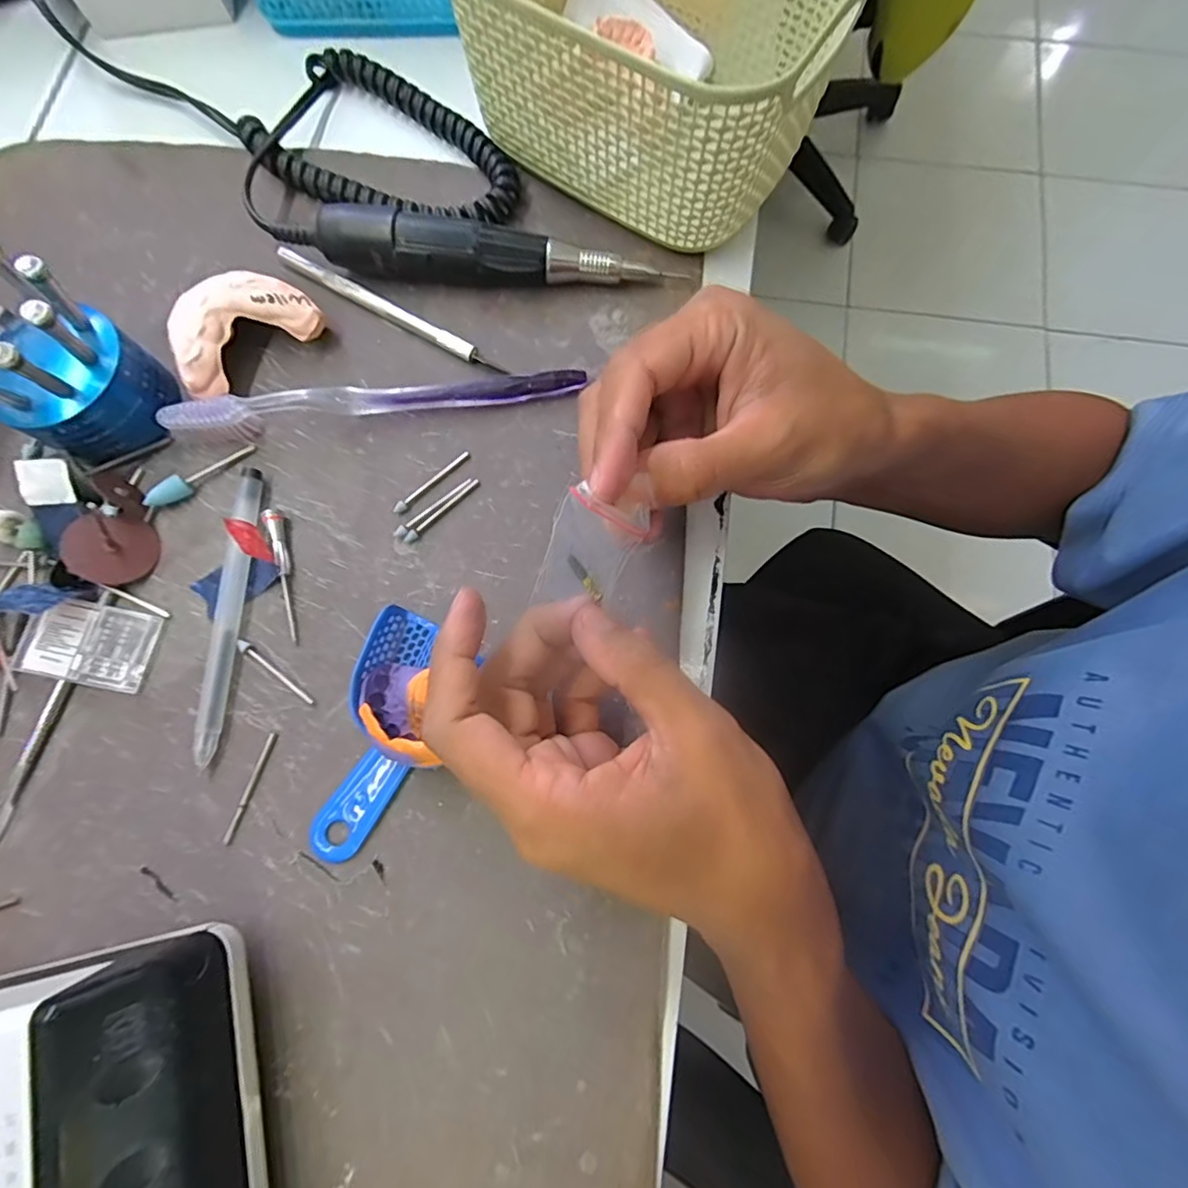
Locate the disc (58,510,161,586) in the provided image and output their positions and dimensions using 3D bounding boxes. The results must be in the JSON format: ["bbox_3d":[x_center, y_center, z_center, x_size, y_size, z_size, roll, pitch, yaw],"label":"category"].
[{"bbox_3d":[-0.207,-0.020,0.246,0.032,0.004,0.032,9,72,-31],"label":"disc"}]

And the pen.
[{"bbox_3d":[-0.154,0.006,0.243,0.012,0.010,0.123,1,77,1],"label":"pen"}]

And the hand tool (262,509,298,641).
[{"bbox_3d":[-0.133,-0.009,0.247,0.007,0.008,0.059,-16,77,-3],"label":"hand tool"}]

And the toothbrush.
[{"bbox_3d":[-0.097,-0.089,0.261,0.183,0.020,0.014,-9,77,-1],"label":"toothbrush"}]

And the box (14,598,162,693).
[{"bbox_3d":[-0.209,0.020,0.239,0.046,0.012,0.033,13,77,4],"label":"box"}]

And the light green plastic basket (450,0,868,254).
[{"bbox_3d":[0.018,-0.254,0.268,0.179,0.081,0.117,36,80,9],"label":"light green plastic basket"}]

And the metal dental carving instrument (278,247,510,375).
[{"bbox_3d":[-0.099,-0.138,0.280,0.128,0.007,0.008,30,79,8],"label":"metal dental carving instrument"}]

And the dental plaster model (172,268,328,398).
[{"bbox_3d":[-0.163,-0.120,0.265,0.065,0.027,0.041,-44,80,-9],"label":"dental plaster model"}]

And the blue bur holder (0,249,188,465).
[{"bbox_3d":[-0.220,-0.094,0.234,0.054,0.075,0.056,0,77,1],"label":"blue bur holder"}]

